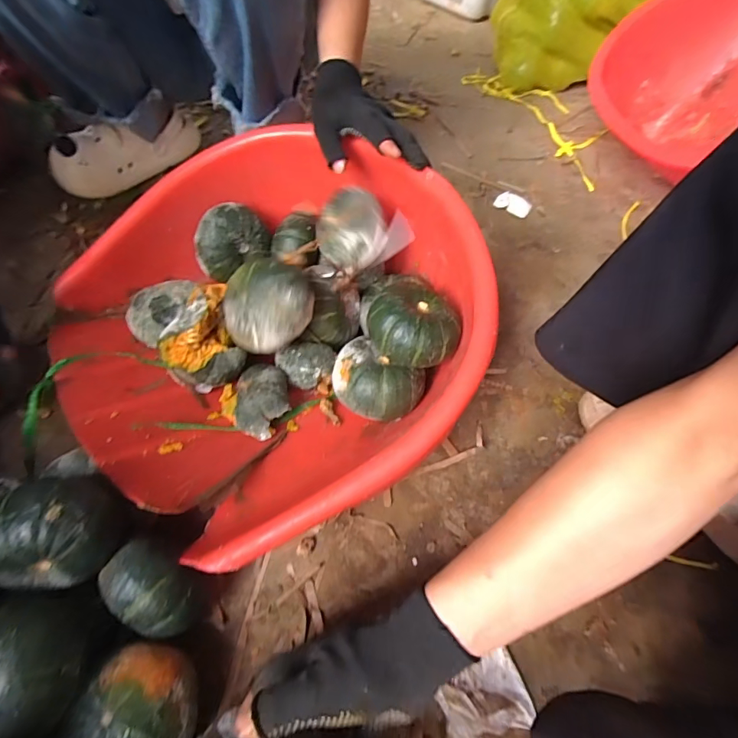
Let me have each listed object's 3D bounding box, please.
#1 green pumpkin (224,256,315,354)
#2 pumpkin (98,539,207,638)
[{"bbox_3d":[-0.111,-0.068,0.472,0.094,0.069,0.081,-15,60,-13],"label":"green pumpkin"},{"bbox_3d":[-0.183,0.191,0.370,0.080,0.073,0.061,27,60,13],"label":"pumpkin"}]

